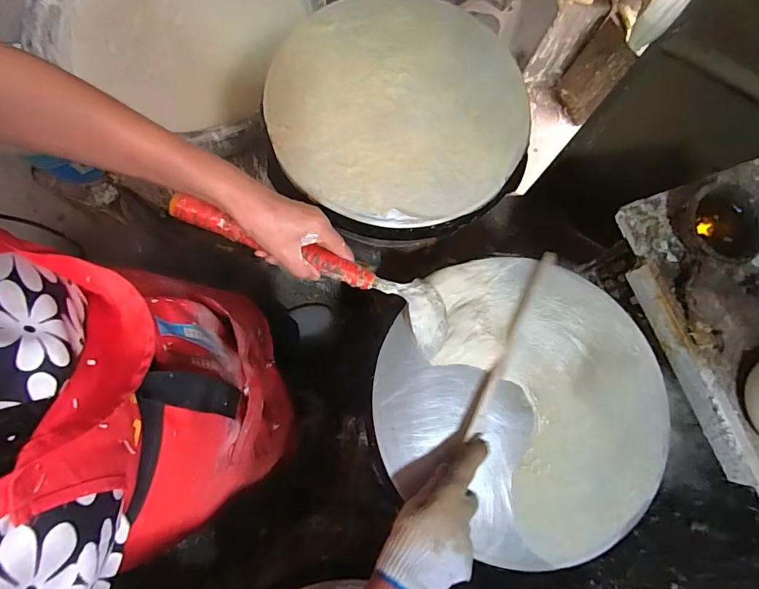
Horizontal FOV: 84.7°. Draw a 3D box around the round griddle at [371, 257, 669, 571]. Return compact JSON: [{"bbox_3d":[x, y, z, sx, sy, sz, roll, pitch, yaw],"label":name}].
[{"bbox_3d":[0.198,0.134,0.553,0.375,0.048,0.371,0,79,-1],"label":"round griddle"}]

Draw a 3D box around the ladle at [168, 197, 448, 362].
[{"bbox_3d":[-0.065,-0.027,0.472,0.341,0.040,0.076,24,79,-11],"label":"ladle"}]

